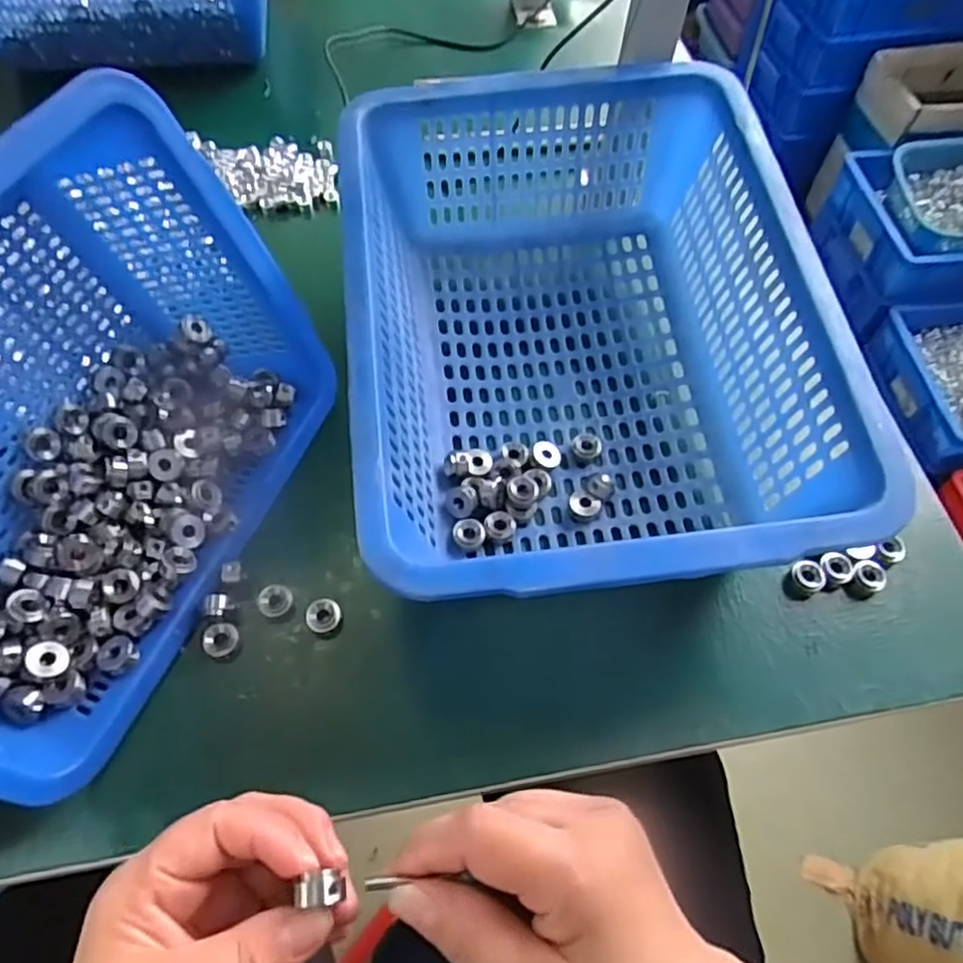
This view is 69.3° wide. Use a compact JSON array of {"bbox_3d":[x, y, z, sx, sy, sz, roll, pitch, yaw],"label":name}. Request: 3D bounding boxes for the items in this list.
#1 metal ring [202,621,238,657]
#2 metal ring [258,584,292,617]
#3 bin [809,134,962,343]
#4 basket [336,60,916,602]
[{"bbox_3d":[-0.151,0.091,0.402,0.019,0.007,0.018,-6,61,-6],"label":"metal ring"},{"bbox_3d":[-0.123,0.071,0.416,0.020,0.006,0.018,-3,61,-4],"label":"metal ring"},{"bbox_3d":[1.006,-0.526,1.461,0.509,0.229,0.384,-10,62,-8],"label":"bin"},{"bbox_3d":[0.055,-0.087,0.442,0.261,0.120,0.347,-5,61,-5],"label":"basket"}]

